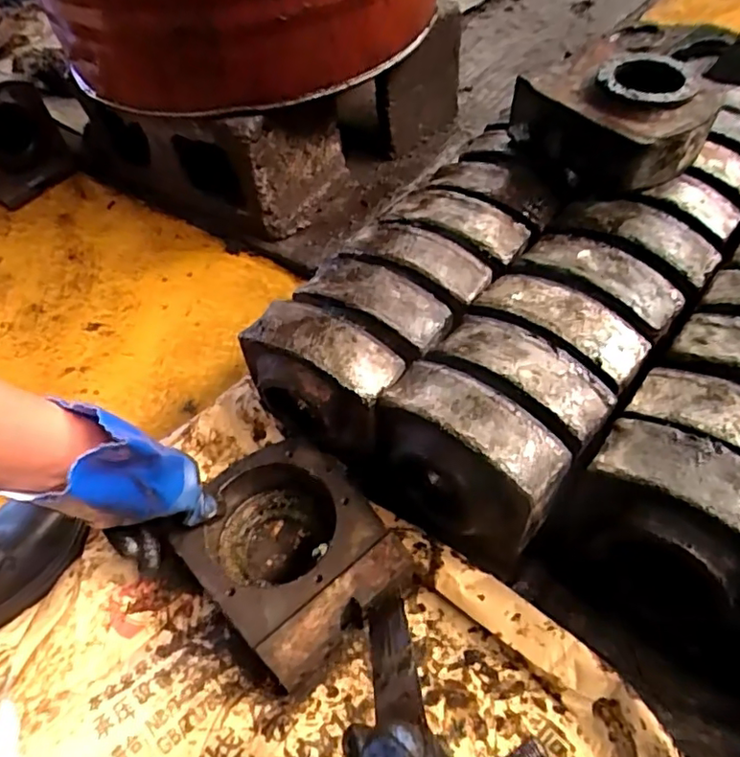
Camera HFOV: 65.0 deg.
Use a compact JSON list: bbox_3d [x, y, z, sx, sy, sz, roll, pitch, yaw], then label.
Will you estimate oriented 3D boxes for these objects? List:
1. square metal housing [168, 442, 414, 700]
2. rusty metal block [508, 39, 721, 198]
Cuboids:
[{"bbox_3d":[-0.075,0.161,0.544,0.156,0.079,0.193,-32,55,-18],"label":"square metal housing"},{"bbox_3d":[0.267,-0.289,0.641,0.146,0.097,0.179,-25,52,-13],"label":"rusty metal block"}]

